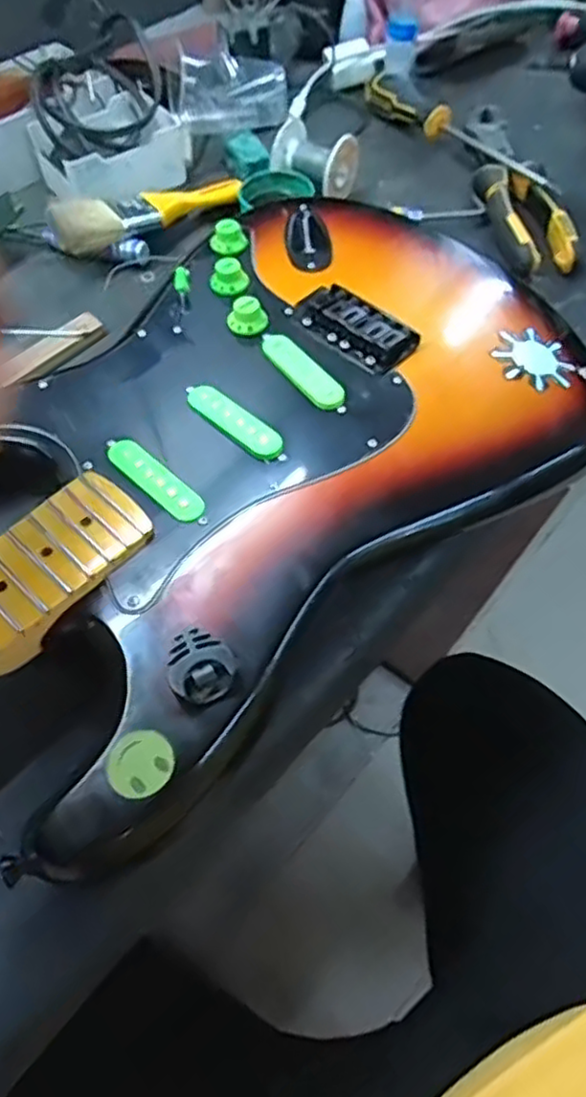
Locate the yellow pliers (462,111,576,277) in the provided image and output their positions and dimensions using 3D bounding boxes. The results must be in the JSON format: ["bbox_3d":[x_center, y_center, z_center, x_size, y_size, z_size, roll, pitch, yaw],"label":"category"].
[{"bbox_3d":[0.182,-0.307,0.575,0.054,0.026,0.214,-4,59,-1],"label":"yellow pliers"}]

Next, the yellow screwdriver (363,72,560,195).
[{"bbox_3d":[0.147,-0.375,0.616,0.032,0.026,0.248,-32,63,-17],"label":"yellow screwdriver"}]

